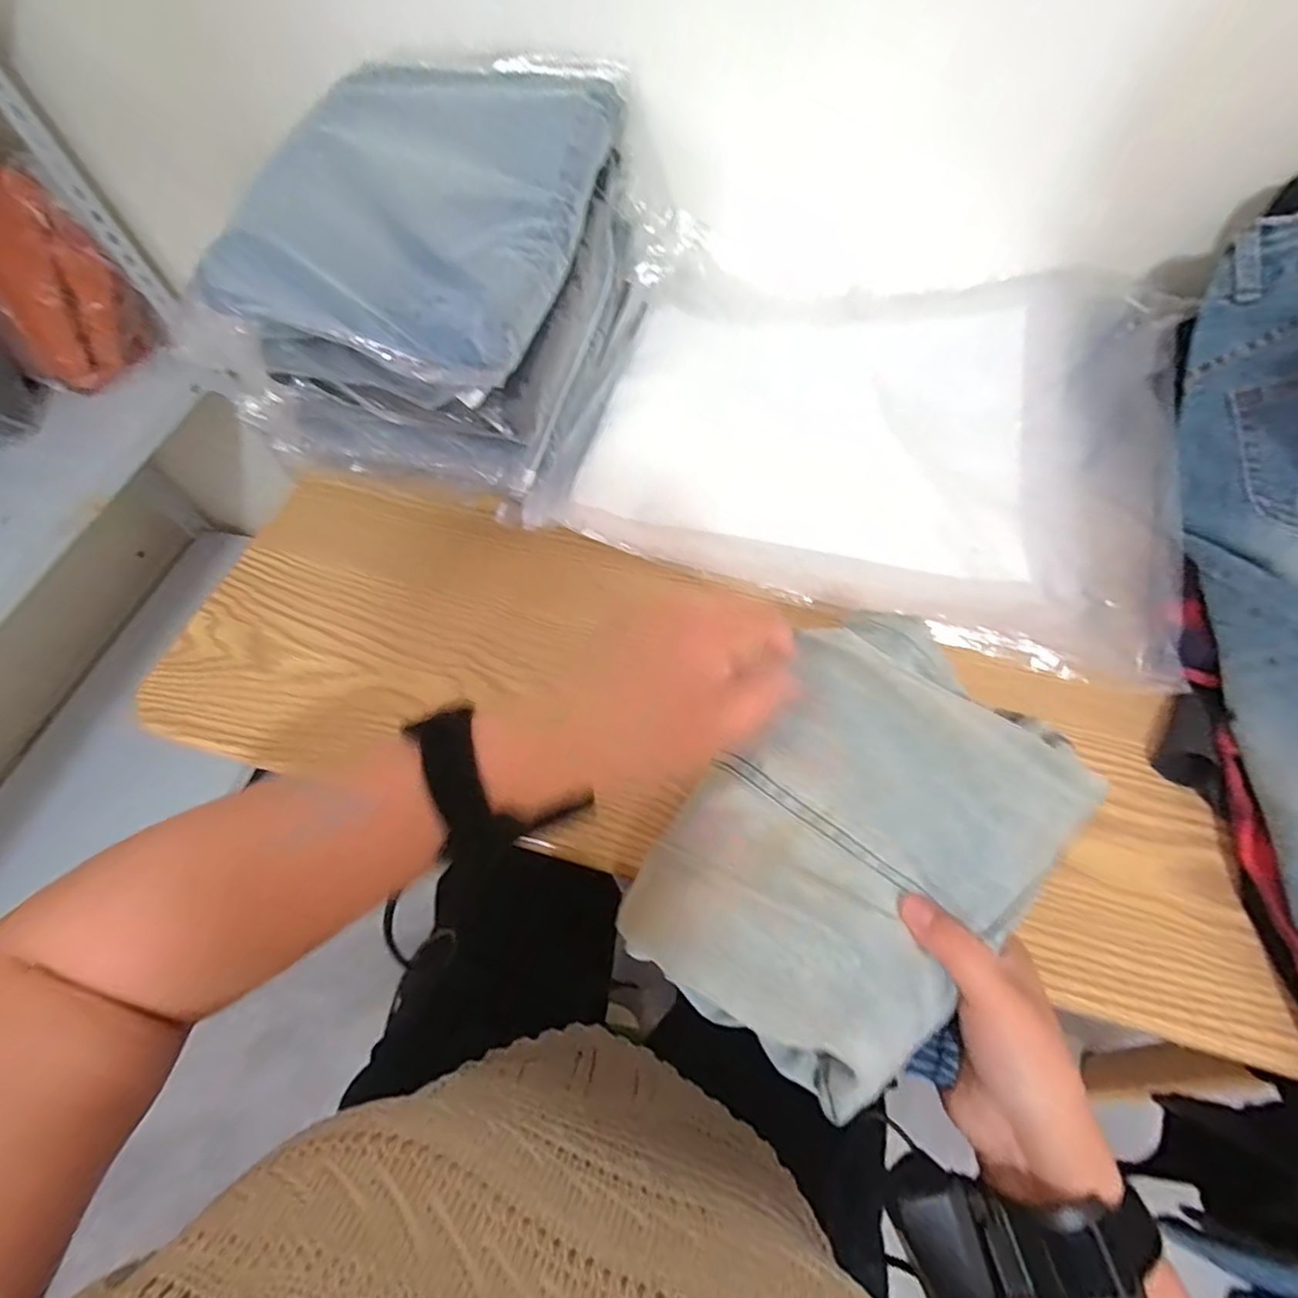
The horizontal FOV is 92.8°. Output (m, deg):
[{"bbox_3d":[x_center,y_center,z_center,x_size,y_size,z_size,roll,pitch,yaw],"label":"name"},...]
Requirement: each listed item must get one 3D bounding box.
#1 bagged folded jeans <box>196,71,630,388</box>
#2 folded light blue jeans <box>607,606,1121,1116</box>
[{"bbox_3d":[-0.160,-0.355,0.476,0.214,0.075,0.345,12,61,8],"label":"bagged folded jeans"},{"bbox_3d":[0.105,0.091,0.315,0.158,0.050,0.227,32,79,25],"label":"folded light blue jeans"}]

